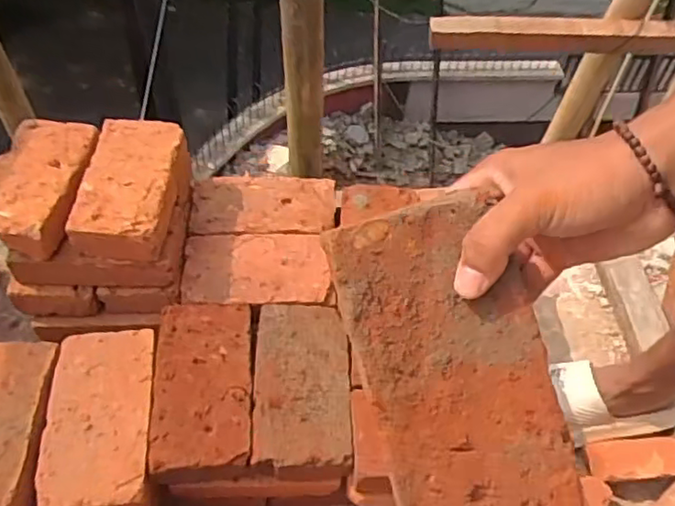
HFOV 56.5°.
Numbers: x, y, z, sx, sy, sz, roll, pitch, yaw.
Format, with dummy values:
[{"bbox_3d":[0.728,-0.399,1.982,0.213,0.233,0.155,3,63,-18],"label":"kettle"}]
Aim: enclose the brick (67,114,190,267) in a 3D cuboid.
[{"bbox_3d":[-0.245,-0.080,0.758,0.104,0.048,0.189,4,51,-1],"label":"brick"}]

